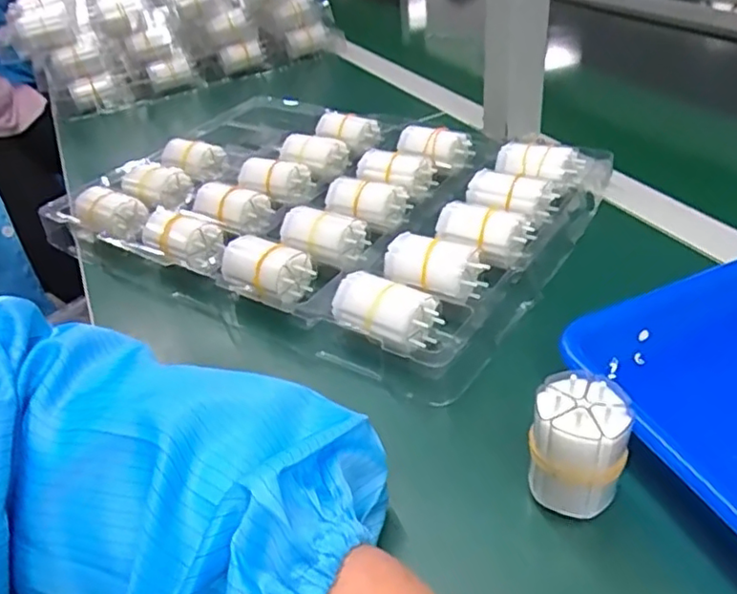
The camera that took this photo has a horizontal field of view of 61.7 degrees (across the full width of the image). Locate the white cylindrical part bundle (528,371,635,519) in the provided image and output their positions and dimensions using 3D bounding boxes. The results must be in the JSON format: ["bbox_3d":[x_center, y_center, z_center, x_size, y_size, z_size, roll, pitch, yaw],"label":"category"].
[{"bbox_3d":[0.094,0.068,0.276,0.038,0.059,0.036,-5,37,4],"label":"white cylindrical part bundle"}]

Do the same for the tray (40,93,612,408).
[{"bbox_3d":[-0.039,-0.086,0.514,0.390,0.042,0.289,20,45,31],"label":"tray"}]

